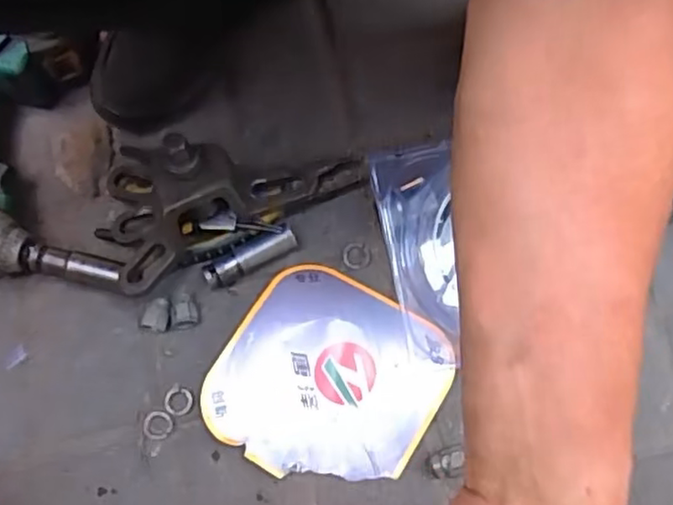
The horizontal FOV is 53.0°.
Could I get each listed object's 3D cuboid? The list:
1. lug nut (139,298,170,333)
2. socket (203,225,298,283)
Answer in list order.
[{"bbox_3d":[-0.144,0.050,0.542,0.019,0.016,0.026,9,72,4],"label":"lug nut"},{"bbox_3d":[-0.071,0.003,0.552,0.077,0.023,0.019,-27,74,-8],"label":"socket"}]

